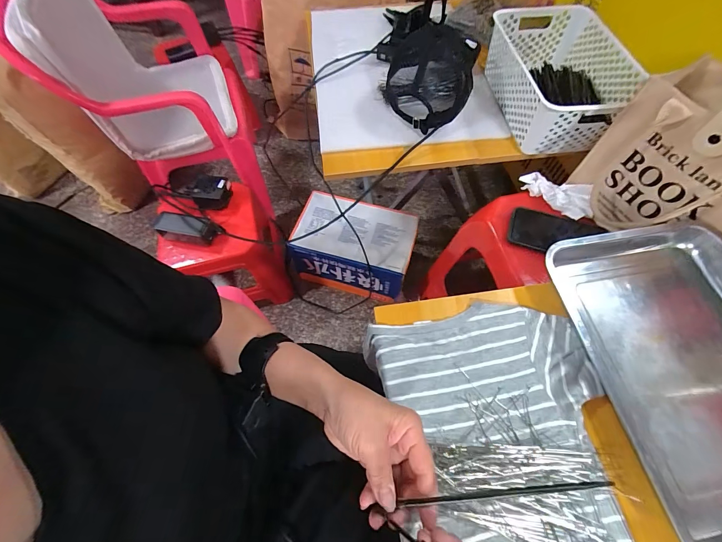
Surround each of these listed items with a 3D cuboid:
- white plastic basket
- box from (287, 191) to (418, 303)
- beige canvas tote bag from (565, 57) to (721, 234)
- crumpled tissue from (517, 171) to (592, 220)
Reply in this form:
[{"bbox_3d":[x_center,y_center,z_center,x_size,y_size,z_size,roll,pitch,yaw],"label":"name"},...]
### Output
[{"bbox_3d":[0.380,-0.370,0.626,0.208,0.106,0.316,-4,63,-2],"label":"white plastic basket"},{"bbox_3d":[-0.018,-0.066,0.975,0.321,0.201,0.209,17,65,9],"label":"box"},{"bbox_3d":[0.475,-0.156,0.453,0.144,0.220,0.222,-18,64,-8],"label":"beige canvas tote bag"},{"bbox_3d":[0.362,-0.144,0.587,0.128,0.036,0.069,41,70,19],"label":"crumpled tissue"}]

